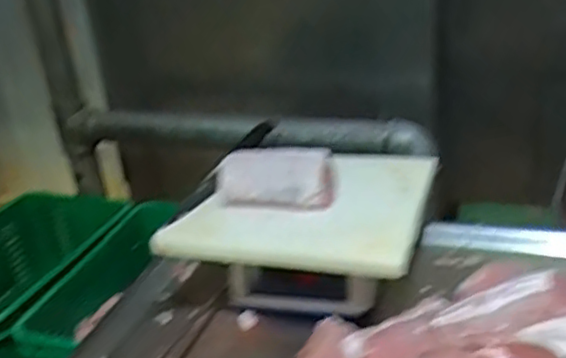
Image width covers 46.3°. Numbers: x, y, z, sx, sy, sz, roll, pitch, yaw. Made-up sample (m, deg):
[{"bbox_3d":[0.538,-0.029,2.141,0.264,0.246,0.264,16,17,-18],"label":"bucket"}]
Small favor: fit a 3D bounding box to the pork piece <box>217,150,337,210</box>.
[{"bbox_3d":[-0.011,-0.001,1.042,0.189,0.050,0.117,-3,25,9],"label":"pork piece"}]

